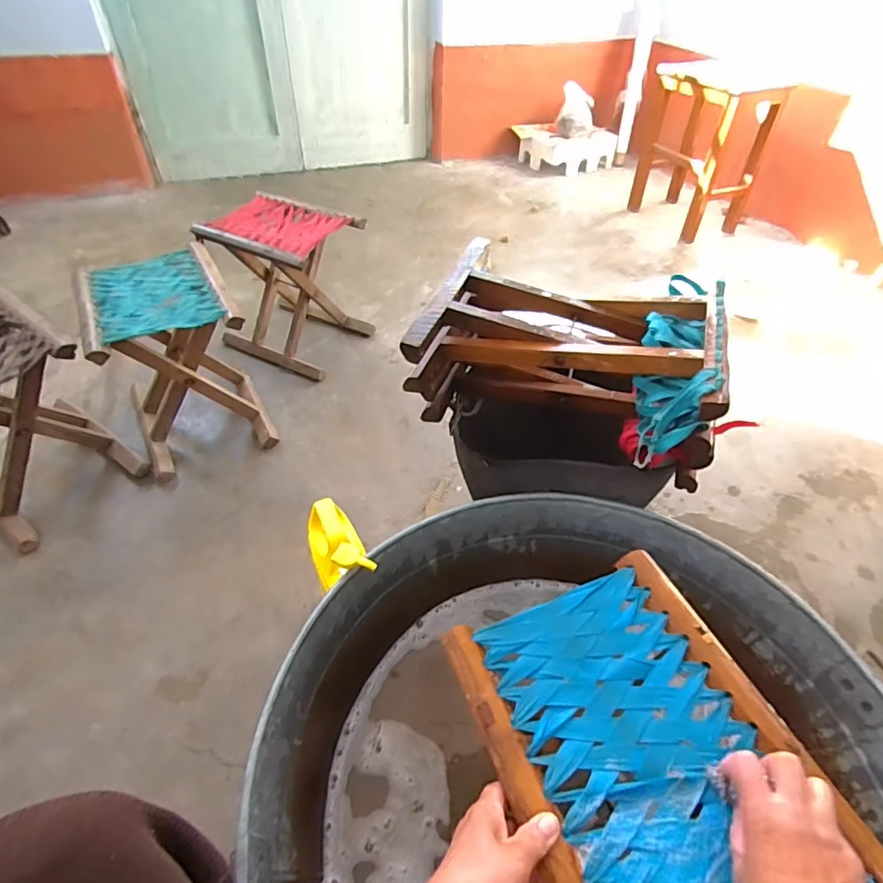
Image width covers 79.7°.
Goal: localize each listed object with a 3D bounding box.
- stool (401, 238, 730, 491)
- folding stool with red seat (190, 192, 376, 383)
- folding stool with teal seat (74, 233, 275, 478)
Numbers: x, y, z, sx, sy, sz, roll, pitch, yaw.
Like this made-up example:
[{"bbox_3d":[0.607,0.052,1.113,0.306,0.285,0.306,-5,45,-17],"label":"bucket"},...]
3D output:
[{"bbox_3d":[0.165,-0.114,0.735,0.376,0.175,0.320,12,46,9],"label":"stool"},{"bbox_3d":[-0.360,-0.371,1.271,0.275,0.309,0.253,20,48,17],"label":"folding stool with red seat"},{"bbox_3d":[-0.504,-0.155,1.022,0.229,0.306,0.287,-21,50,-21],"label":"folding stool with teal seat"}]

